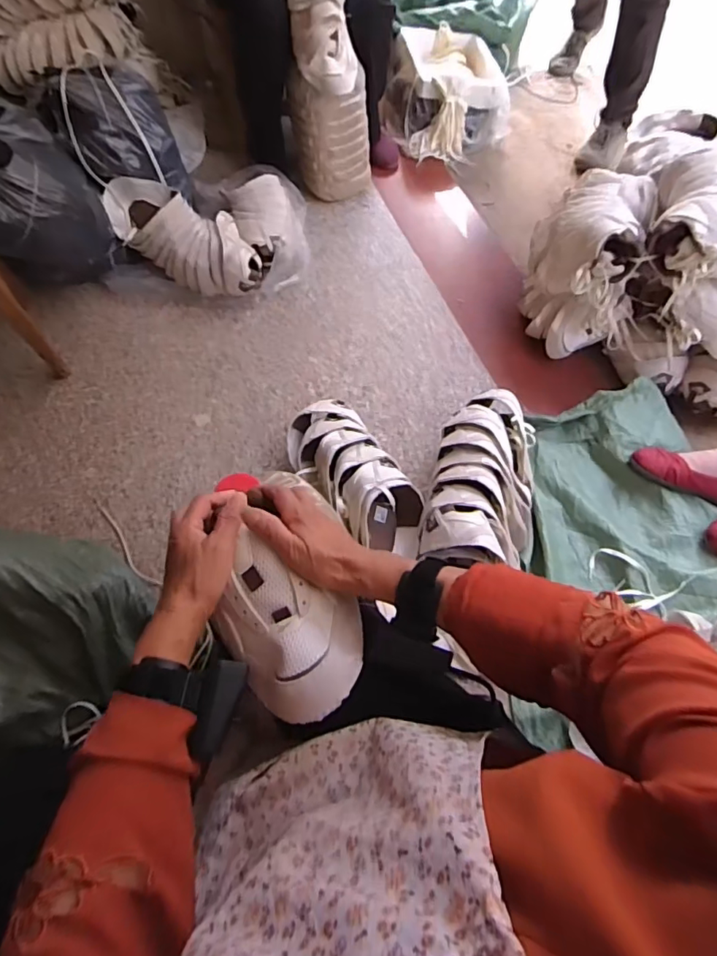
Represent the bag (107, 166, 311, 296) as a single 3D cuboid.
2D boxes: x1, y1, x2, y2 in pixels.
[{"bbox_3d":[-0.351,-0.665,1.349,0.479,0.156,0.423,15,63,11],"label":"bag"}]

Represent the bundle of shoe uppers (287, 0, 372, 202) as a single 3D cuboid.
[{"bbox_3d":[-0.071,-0.934,1.305,0.201,0.461,0.150,-7,62,-1],"label":"bundle of shoe uppers"}]

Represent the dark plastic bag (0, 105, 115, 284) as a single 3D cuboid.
[{"bbox_3d":[-0.756,-0.634,1.225,0.277,0.321,0.299,-29,64,-12],"label":"dark plastic bag"}]

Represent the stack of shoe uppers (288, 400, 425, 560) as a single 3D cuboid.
[{"bbox_3d":[-0.009,-0.010,0.972,0.162,0.138,0.326,-34,65,-15],"label":"stack of shoe uppers"}]

